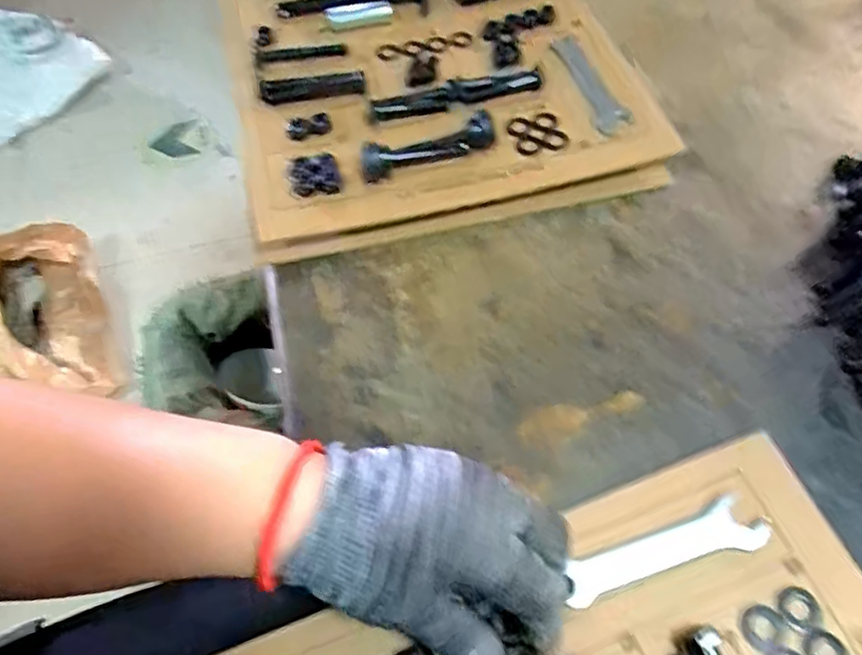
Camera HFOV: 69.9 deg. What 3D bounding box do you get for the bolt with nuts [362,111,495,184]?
[{"bbox_3d":[-0.002,-0.127,0.434,0.096,0.014,0.024,-16,60,-9],"label":"bolt with nuts"}]

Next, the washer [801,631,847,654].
[{"bbox_3d":[0.183,0.151,0.286,0.020,0.004,0.018,-7,59,-3],"label":"washer"}]

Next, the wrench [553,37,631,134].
[{"bbox_3d":[0.123,-0.186,0.465,0.029,0.008,0.099,-13,59,-7],"label":"wrench"}]

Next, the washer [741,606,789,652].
[{"bbox_3d":[0.159,0.142,0.292,0.022,0.004,0.019,-21,61,-11],"label":"washer"}]

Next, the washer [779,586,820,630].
[{"bbox_3d":[0.178,0.135,0.296,0.019,0.004,0.019,-21,61,-11],"label":"washer"}]

